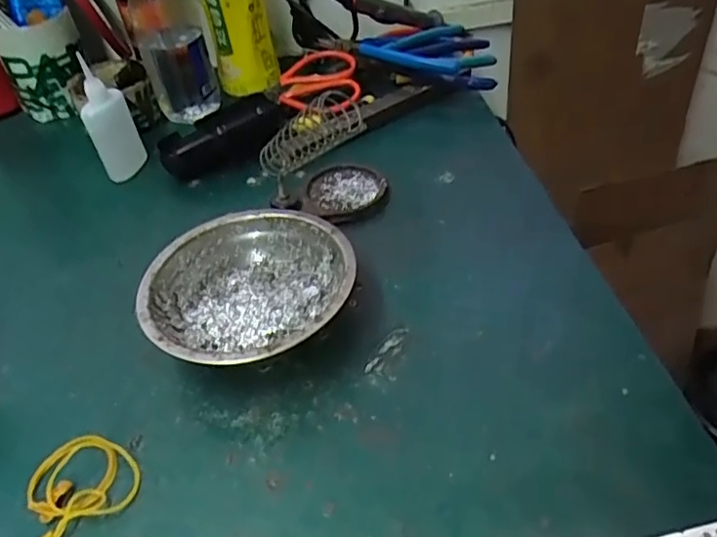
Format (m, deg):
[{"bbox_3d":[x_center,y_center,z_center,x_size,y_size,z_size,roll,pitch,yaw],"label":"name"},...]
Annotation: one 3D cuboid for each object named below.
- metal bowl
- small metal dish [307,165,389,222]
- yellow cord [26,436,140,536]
[{"bbox_3d":[-0.065,0.020,0.353,0.124,0.042,0.117,-3,42,3],"label":"metal bowl"},{"bbox_3d":[-0.010,-0.060,0.456,0.060,0.013,0.063,-3,42,3],"label":"small metal dish"},{"bbox_3d":[-0.142,0.109,0.293,0.050,0.007,0.053,-29,47,-23],"label":"yellow cord"}]

